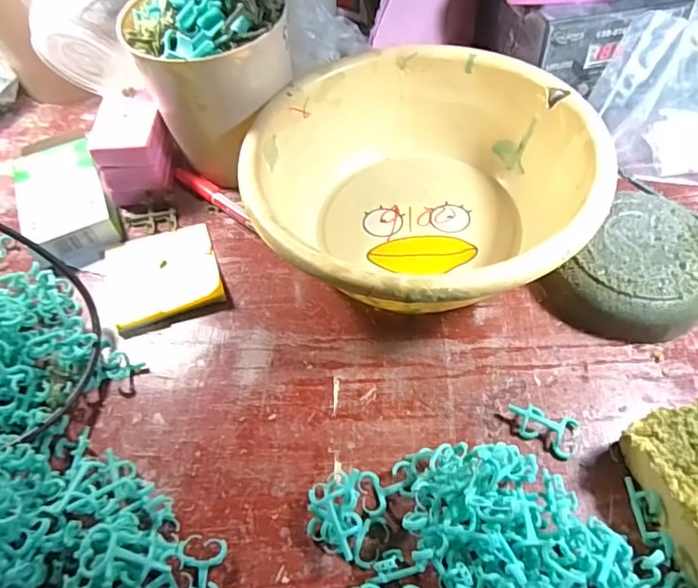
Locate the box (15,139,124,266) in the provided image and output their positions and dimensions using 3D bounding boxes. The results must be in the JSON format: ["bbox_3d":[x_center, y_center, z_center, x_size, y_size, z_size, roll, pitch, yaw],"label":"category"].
[{"bbox_3d":[-0.217,-0.072,0.413,0.062,0.028,0.103,-24,58,-11],"label":"box"}]

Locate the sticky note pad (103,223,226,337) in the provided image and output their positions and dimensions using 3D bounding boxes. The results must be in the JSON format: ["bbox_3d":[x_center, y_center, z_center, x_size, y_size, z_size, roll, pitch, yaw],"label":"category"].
[{"bbox_3d":[-0.134,-0.014,0.383,0.077,0.009,0.077,-22,58,-10],"label":"sticky note pad"}]

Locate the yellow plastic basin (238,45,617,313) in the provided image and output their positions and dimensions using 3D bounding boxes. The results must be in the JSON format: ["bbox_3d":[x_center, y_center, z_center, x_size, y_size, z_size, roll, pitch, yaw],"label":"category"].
[{"bbox_3d":[0.048,-0.073,0.365,0.219,0.077,0.218,-2,57,3],"label":"yellow plastic basin"}]

